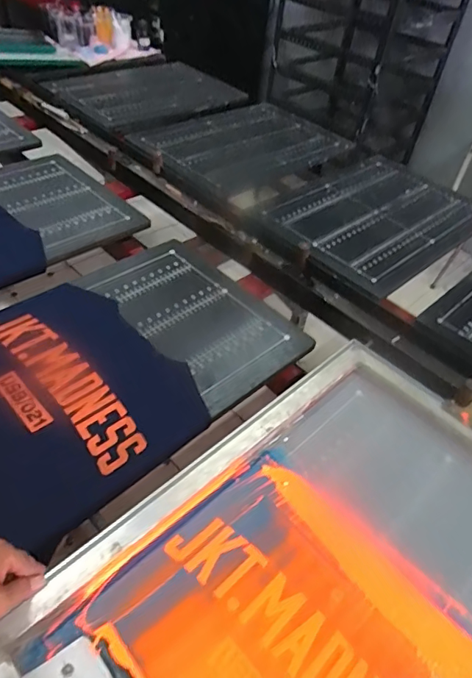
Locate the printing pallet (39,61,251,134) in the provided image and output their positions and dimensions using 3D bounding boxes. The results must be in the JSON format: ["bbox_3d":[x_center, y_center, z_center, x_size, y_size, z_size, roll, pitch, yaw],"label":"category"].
[{"bbox_3d":[-0.293,-0.855,1.624,0.485,0.028,0.603,38,53,26],"label":"printing pallet"}]

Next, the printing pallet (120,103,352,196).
[{"bbox_3d":[0.031,-0.585,1.410,0.408,0.035,0.568,38,52,26],"label":"printing pallet"}]

